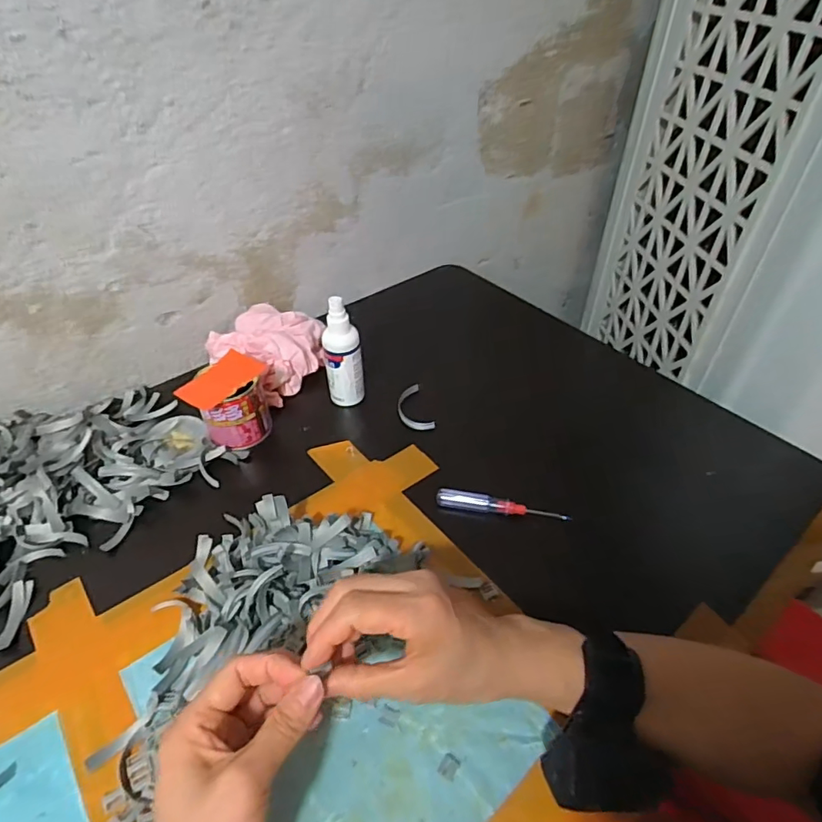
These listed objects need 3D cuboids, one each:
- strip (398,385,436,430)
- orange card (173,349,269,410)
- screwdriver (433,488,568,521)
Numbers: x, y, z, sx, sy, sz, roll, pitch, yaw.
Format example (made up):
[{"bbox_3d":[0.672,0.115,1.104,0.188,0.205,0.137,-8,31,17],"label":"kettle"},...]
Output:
[{"bbox_3d":[0.001,-0.001,0.578,0.031,0.013,0.071,-12,45,-11],"label":"strip"},{"bbox_3d":[-0.187,-0.033,0.517,0.050,0.010,0.083,21,44,18],"label":"orange card"},{"bbox_3d":[0.084,0.089,0.480,0.121,0.013,0.014,11,45,12],"label":"screwdriver"}]

